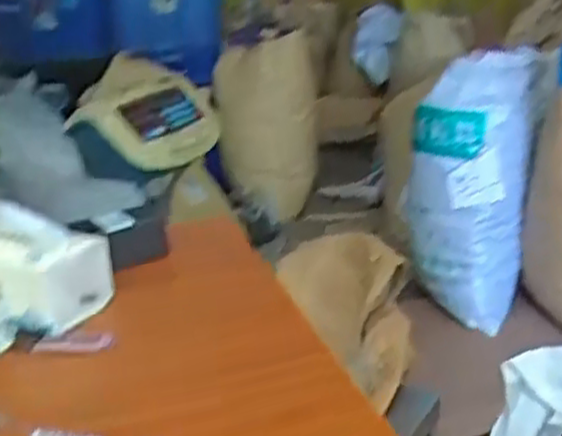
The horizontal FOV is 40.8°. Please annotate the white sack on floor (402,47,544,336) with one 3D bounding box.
[{"bbox_3d":[0.413,-0.057,1.649,0.266,0.564,0.120,2,21,12],"label":"white sack on floor"}]

